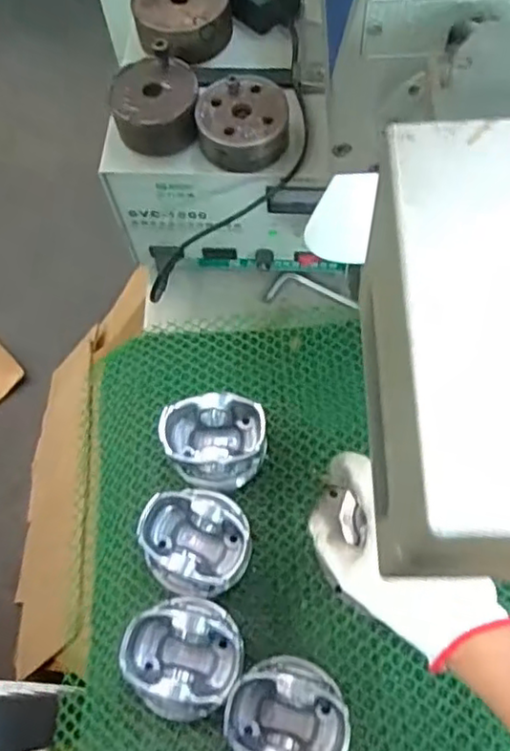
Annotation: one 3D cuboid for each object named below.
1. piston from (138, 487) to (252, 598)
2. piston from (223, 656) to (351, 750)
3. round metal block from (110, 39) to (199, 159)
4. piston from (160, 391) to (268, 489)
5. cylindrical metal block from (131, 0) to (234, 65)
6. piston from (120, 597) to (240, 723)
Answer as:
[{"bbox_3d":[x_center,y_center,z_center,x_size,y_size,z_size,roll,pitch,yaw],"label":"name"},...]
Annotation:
[{"bbox_3d":[-0.046,0.128,0.511,0.079,0.044,0.076,14,67,8],"label":"piston"},{"bbox_3d":[0.022,0.239,0.456,0.078,0.045,0.080,-1,66,2],"label":"piston"},{"bbox_3d":[-0.080,-0.217,0.526,0.066,0.055,0.068,-1,66,2],"label":"round metal block"},{"bbox_3d":[-0.034,0.057,0.548,0.083,0.049,0.070,-2,66,1],"label":"piston"},{"bbox_3d":[-0.062,-0.314,0.572,0.085,0.029,0.089,-1,66,2],"label":"cylindrical metal block"},{"bbox_3d":[-0.051,0.202,0.478,0.077,0.044,0.079,-1,66,2],"label":"piston"}]

